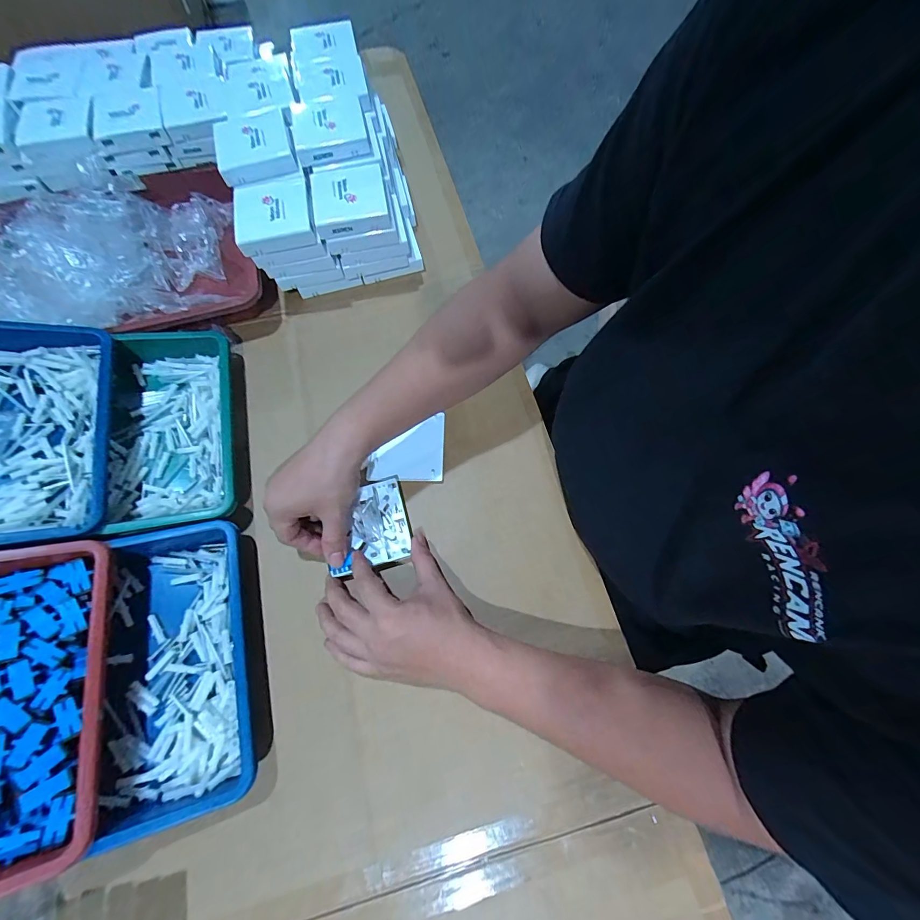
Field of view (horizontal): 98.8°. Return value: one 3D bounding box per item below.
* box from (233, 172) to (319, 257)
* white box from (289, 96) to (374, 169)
[{"bbox_3d":[-0.222,-0.293,0.471,0.085,0.028,0.089,-14,69,-3],"label":"box"},{"bbox_3d":[-0.160,-0.409,0.486,0.088,0.018,0.095,-16,69,-5],"label":"white box"}]

